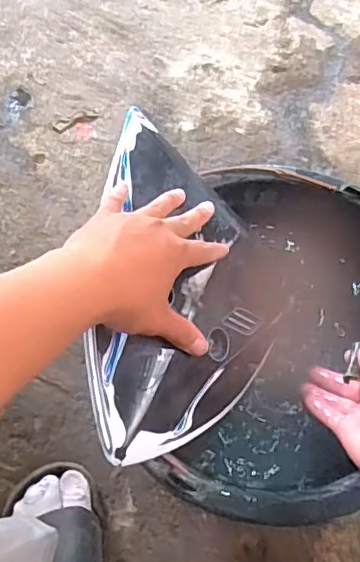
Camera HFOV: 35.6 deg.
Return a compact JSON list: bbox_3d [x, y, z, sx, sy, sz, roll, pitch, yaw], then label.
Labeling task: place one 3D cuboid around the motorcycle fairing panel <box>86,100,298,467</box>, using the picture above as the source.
[{"bbox_3d":[0.014,0.009,0.544,0.235,0.100,0.337,19,60,-33],"label":"motorcycle fairing panel"}]

